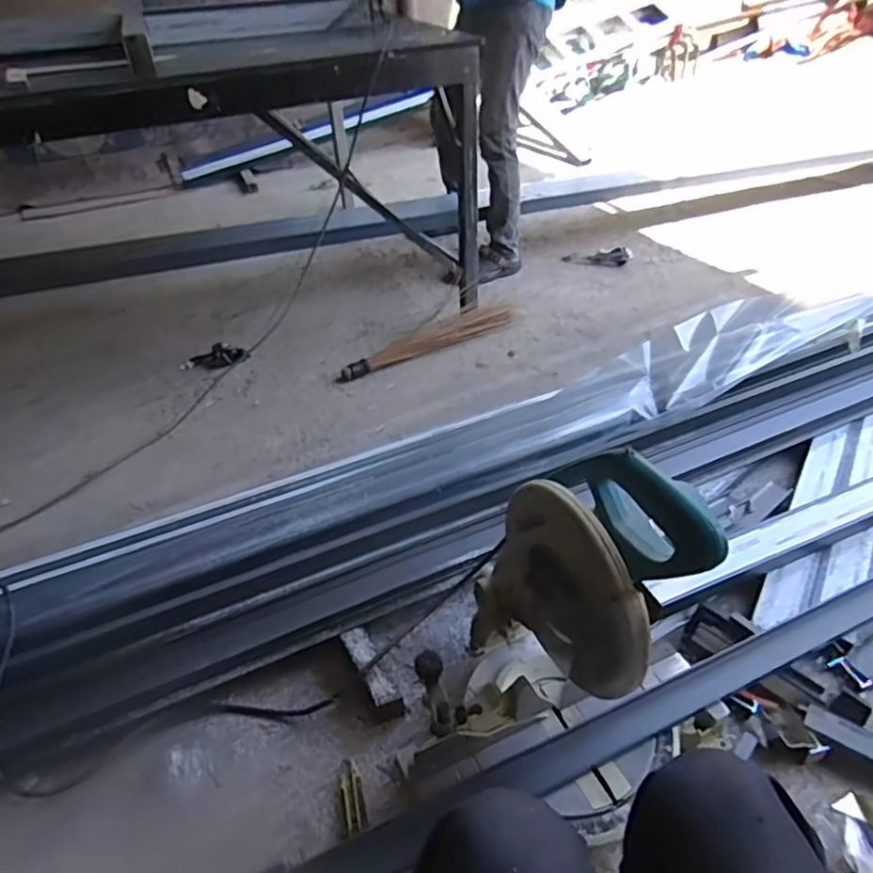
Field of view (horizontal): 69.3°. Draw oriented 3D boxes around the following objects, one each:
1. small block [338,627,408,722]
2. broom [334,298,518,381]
[{"bbox_3d":[-0.106,0.389,1.047,0.050,0.050,0.156,-20,42,-20],"label":"small block"},{"bbox_3d":[-0.019,-0.283,1.893,0.575,0.062,0.094,-24,44,-24],"label":"broom"}]

